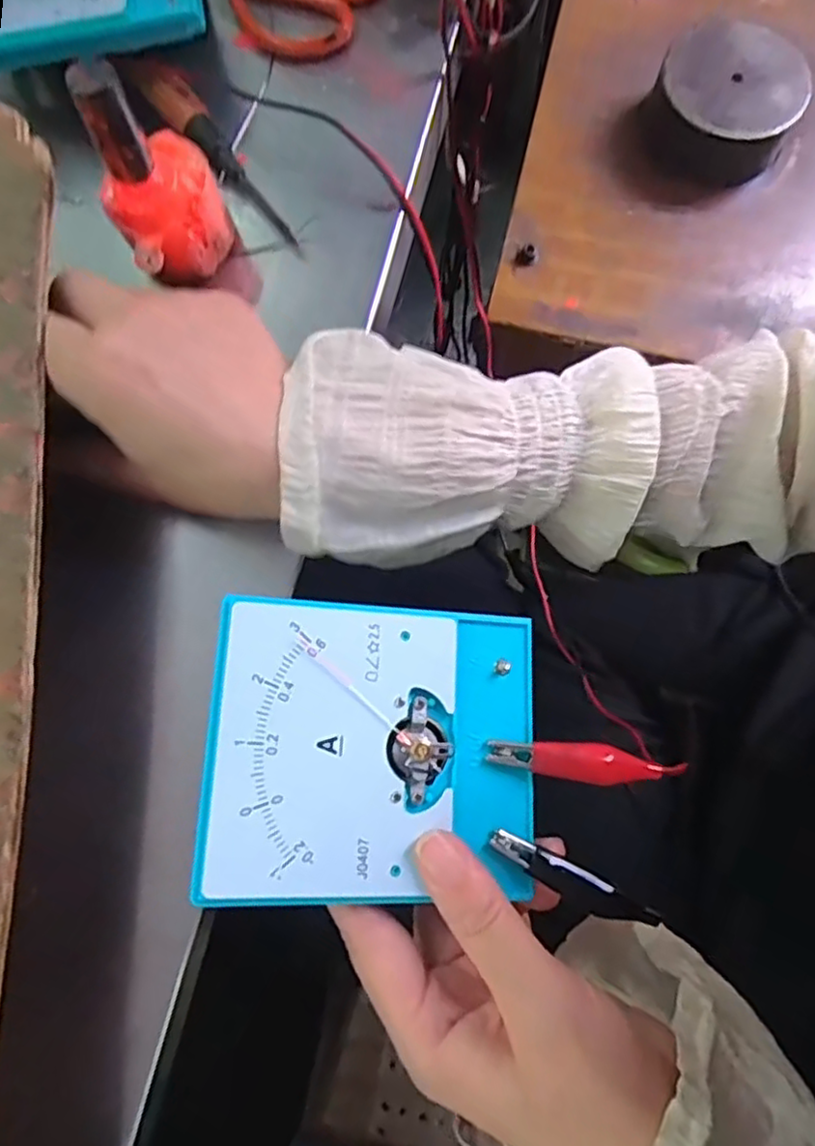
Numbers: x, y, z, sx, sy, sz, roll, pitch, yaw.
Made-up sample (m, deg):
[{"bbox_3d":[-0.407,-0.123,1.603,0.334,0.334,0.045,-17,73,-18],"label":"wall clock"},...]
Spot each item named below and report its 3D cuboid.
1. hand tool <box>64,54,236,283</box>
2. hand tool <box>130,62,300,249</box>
[{"bbox_3d":[-0.105,-0.165,0.261,0.048,0.084,0.053,-28,77,-5],"label":"hand tool"},{"bbox_3d":[-0.086,-0.198,0.305,0.017,0.021,0.110,-42,79,-8],"label":"hand tool"}]

